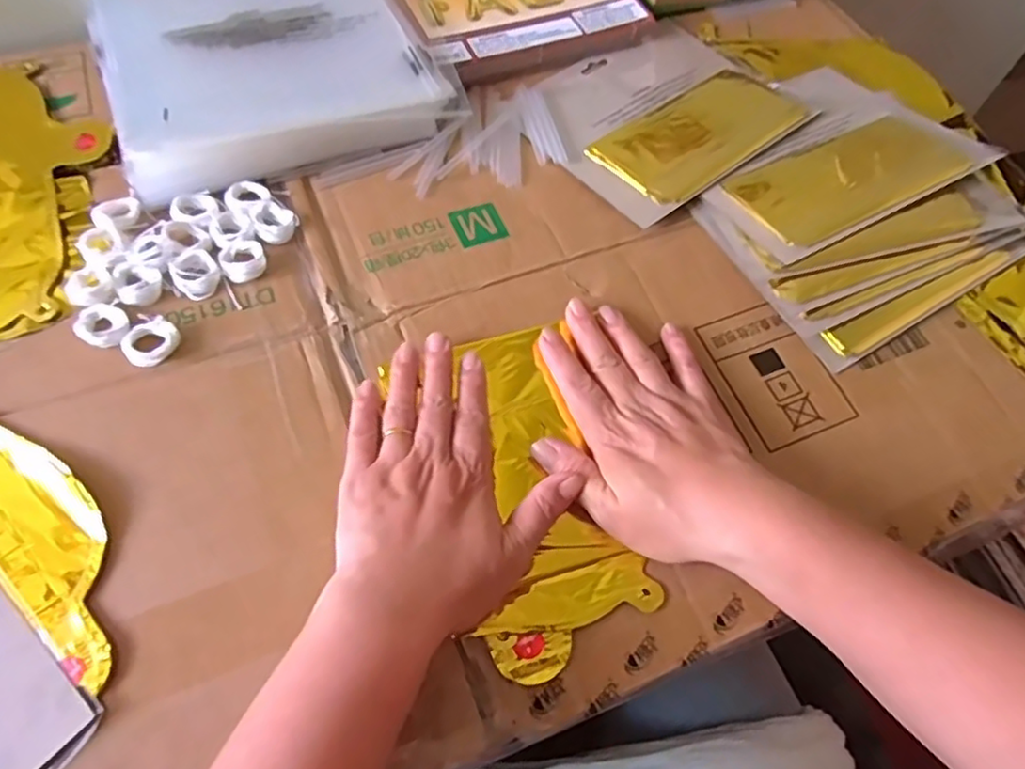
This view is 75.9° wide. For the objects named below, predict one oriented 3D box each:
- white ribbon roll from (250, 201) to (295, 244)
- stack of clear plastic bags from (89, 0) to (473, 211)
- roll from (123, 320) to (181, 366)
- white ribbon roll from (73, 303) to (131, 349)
[{"bbox_3d":[-0.156,-0.106,0.428,0.024,0.007,0.034,-21,66,-14],"label":"white ribbon roll"},{"bbox_3d":[-0.184,-0.251,0.486,0.218,0.031,0.236,-21,66,-14],"label":"stack of clear plastic bags"},{"bbox_3d":[-0.207,-0.024,0.377,0.030,0.007,0.025,-40,72,-22],"label":"roll"},{"bbox_3d":[-0.237,-0.035,0.378,0.026,0.010,0.032,-26,67,-16],"label":"white ribbon roll"}]

